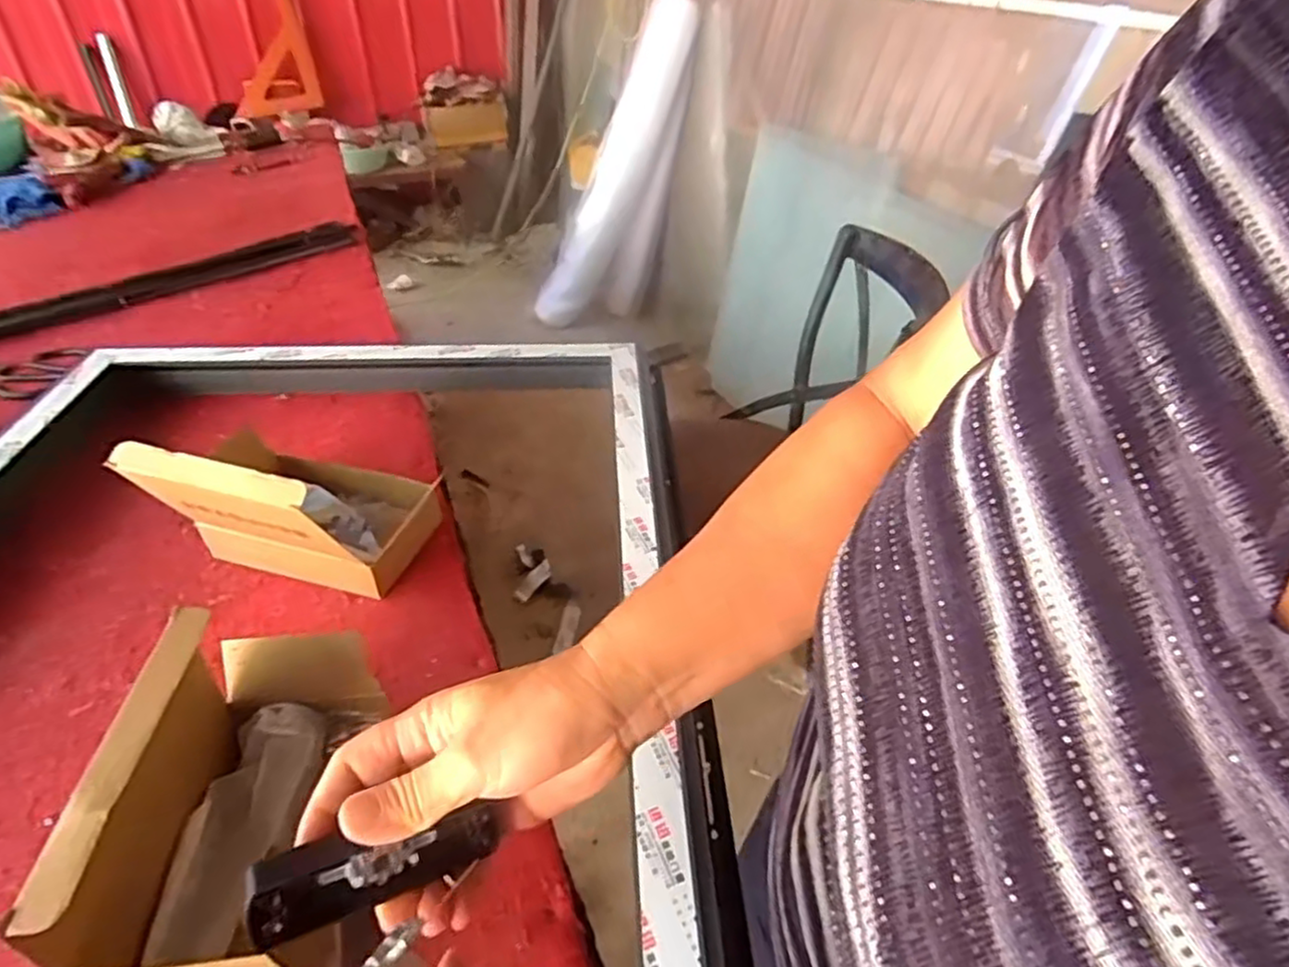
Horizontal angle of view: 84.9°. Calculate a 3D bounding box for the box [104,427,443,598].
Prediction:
[{"bbox_3d":[-0.302,0.009,0.641,0.200,0.154,0.169,14,40,12],"label":"box"}]

